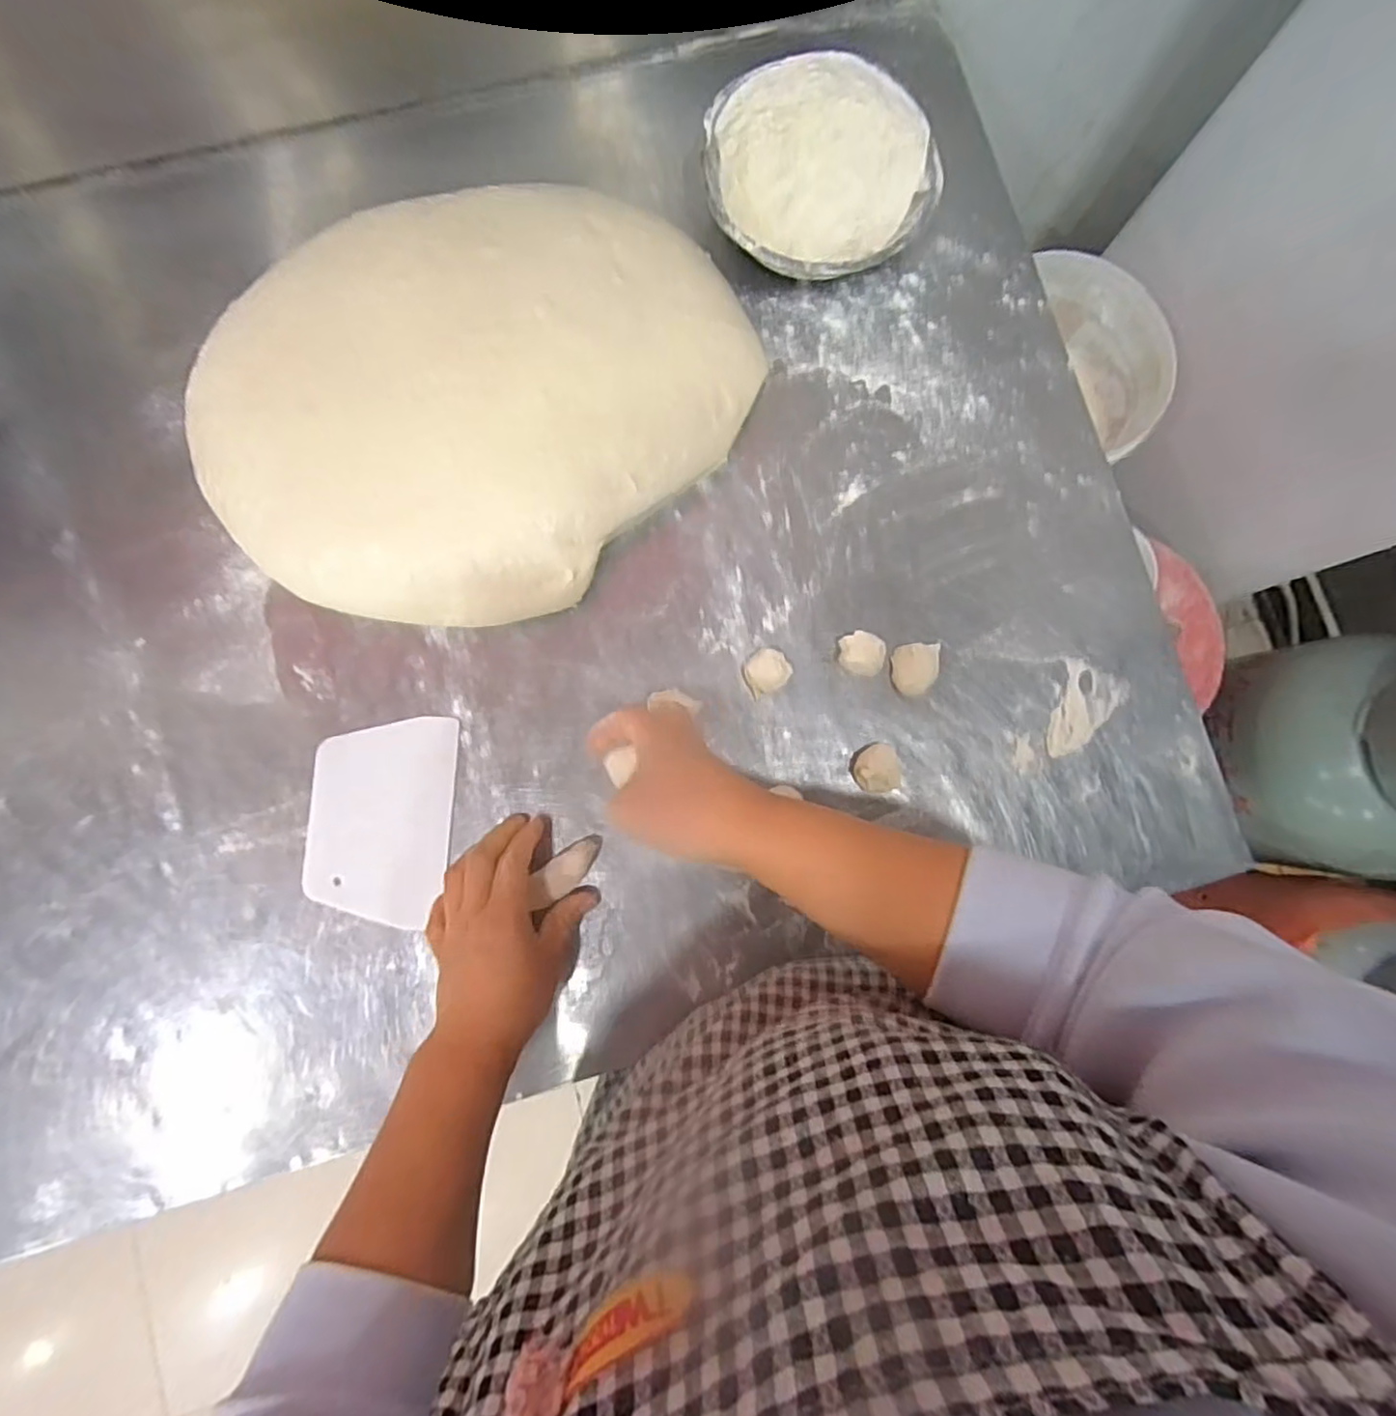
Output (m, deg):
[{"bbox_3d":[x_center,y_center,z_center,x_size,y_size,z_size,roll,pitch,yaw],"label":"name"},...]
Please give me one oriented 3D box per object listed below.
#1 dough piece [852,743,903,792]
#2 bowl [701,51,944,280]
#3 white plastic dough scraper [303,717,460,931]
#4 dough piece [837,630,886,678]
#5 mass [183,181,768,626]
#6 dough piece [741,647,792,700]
[{"bbox_3d":[0.130,0.044,0.491,0.033,0.020,0.035,0,83,-2],"label":"dough piece"},{"bbox_3d":[0.095,-0.409,0.527,0.171,0.066,0.157,0,83,-2],"label":"bowl"},{"bbox_3d":[-0.229,0.079,0.482,0.100,0.005,0.142,2,85,1],"label":"white plastic dough scraper"},{"bbox_3d":[0.121,-0.038,0.498,0.031,0.026,0.033,1,83,-2],"label":"dough piece"},{"bbox_3d":[-0.171,-0.241,0.498,0.374,0.070,0.328,-45,87,-6],"label":"mass"},{"bbox_3d":[0.052,-0.027,0.495,0.035,0.022,0.030,-32,86,-5],"label":"dough piece"}]

